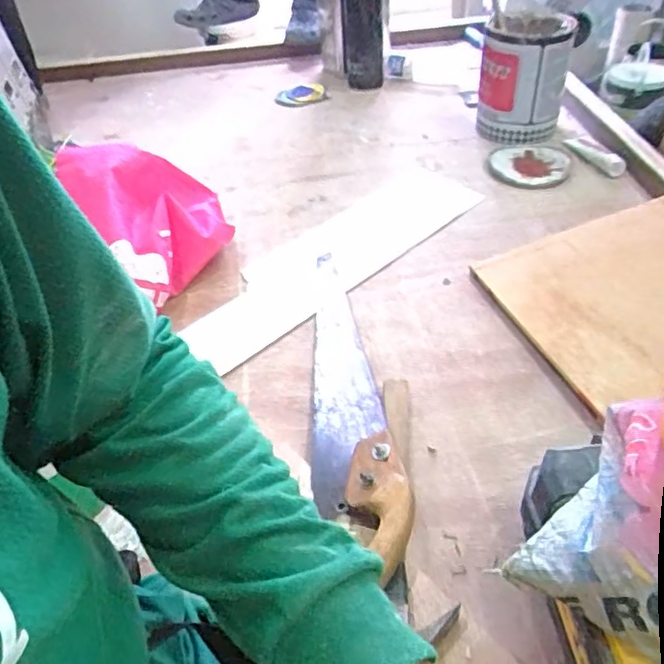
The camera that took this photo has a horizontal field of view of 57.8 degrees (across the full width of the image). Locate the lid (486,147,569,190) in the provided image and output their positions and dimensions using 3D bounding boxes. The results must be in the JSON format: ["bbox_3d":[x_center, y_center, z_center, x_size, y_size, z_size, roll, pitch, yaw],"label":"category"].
[{"bbox_3d":[0.375,-0.322,1.154,0.144,0.014,0.157,-3,43,3],"label":"lid"}]

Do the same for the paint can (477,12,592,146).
[{"bbox_3d":[0.390,-0.522,1.230,0.189,0.198,0.178,-29,47,-23],"label":"paint can"}]

